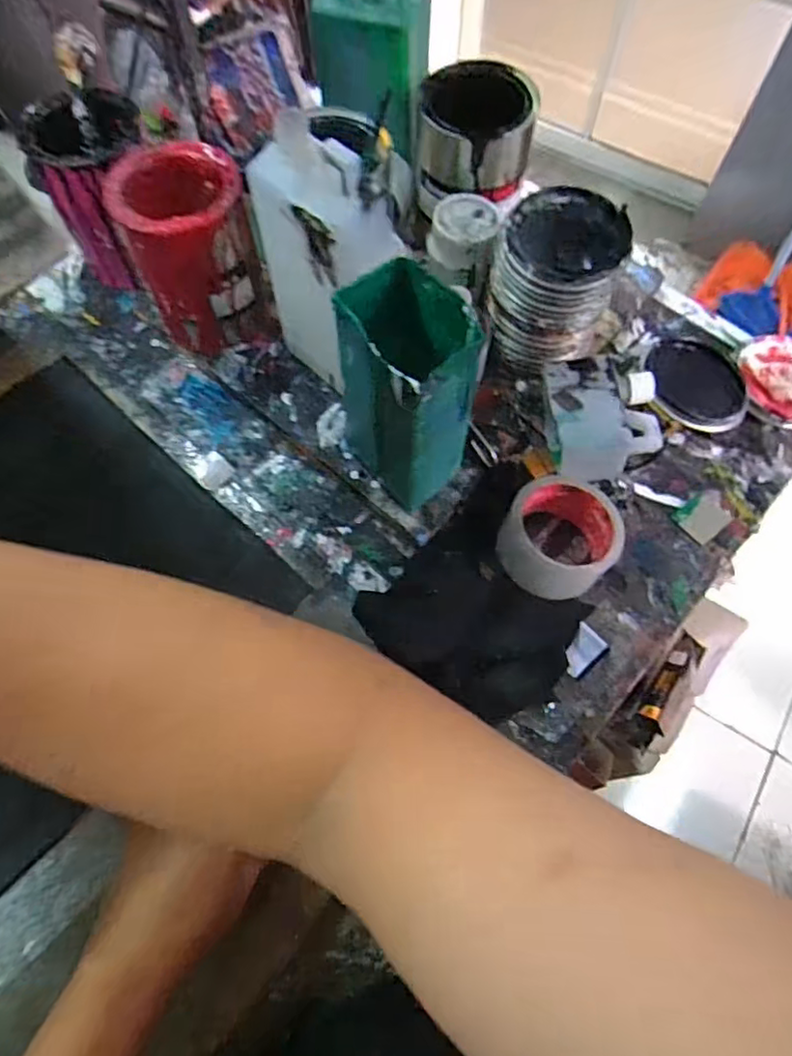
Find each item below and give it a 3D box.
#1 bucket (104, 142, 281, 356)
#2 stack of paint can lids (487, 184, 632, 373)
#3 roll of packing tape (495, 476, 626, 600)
[{"bbox_3d":[-0.181,-0.249,0.568,0.104,0.159,0.112,0,66,0],"label":"bucket"},{"bbox_3d":[0.139,-0.215,0.540,0.096,0.122,0.100,27,68,11],"label":"stack of paint can lids"},{"bbox_3d":[0.135,0.003,0.506,0.094,0.056,0.108,3,66,1],"label":"roll of packing tape"}]

